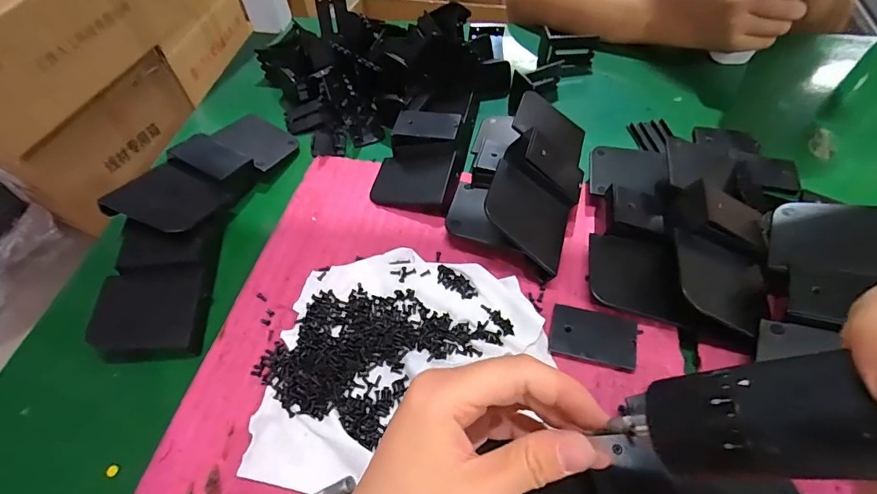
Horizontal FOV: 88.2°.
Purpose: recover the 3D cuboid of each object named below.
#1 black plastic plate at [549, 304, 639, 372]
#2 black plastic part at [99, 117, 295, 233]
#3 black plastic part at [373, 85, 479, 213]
[{"bbox_3d":[0.104,0.060,0.305,0.054,0.006,0.037,12,56,12],"label":"black plastic plate"},{"bbox_3d":[-0.195,-0.070,0.399,0.075,0.042,0.159,17,57,15],"label":"black plastic part"},{"bbox_3d":[-0.009,-0.101,0.412,0.074,0.030,0.146,9,56,10],"label":"black plastic part"}]

